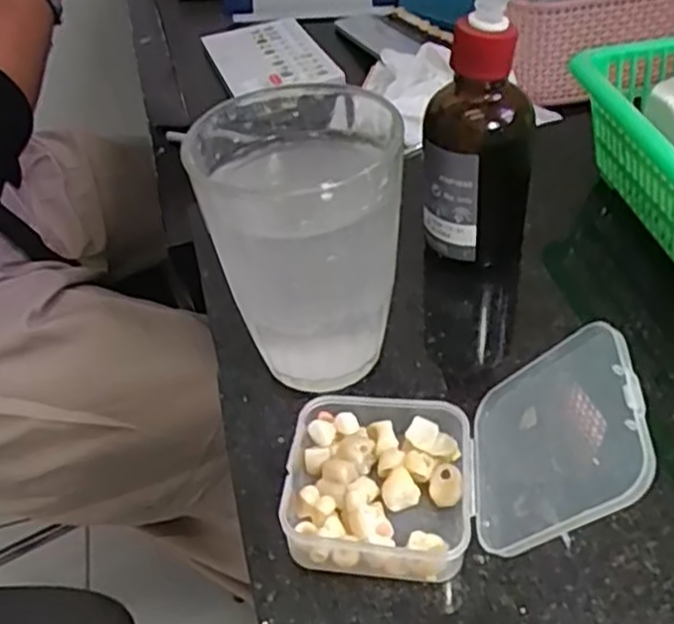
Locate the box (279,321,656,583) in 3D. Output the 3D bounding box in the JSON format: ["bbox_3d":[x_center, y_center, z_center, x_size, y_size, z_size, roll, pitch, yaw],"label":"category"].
[{"bbox_3d":[0.031,0.040,0.209,0.095,0.059,0.055,4,42,12],"label":"box"}]

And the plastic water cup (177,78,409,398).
[{"bbox_3d":[-0.011,-0.021,0.248,0.062,0.097,0.066,-4,41,3],"label":"plastic water cup"}]

